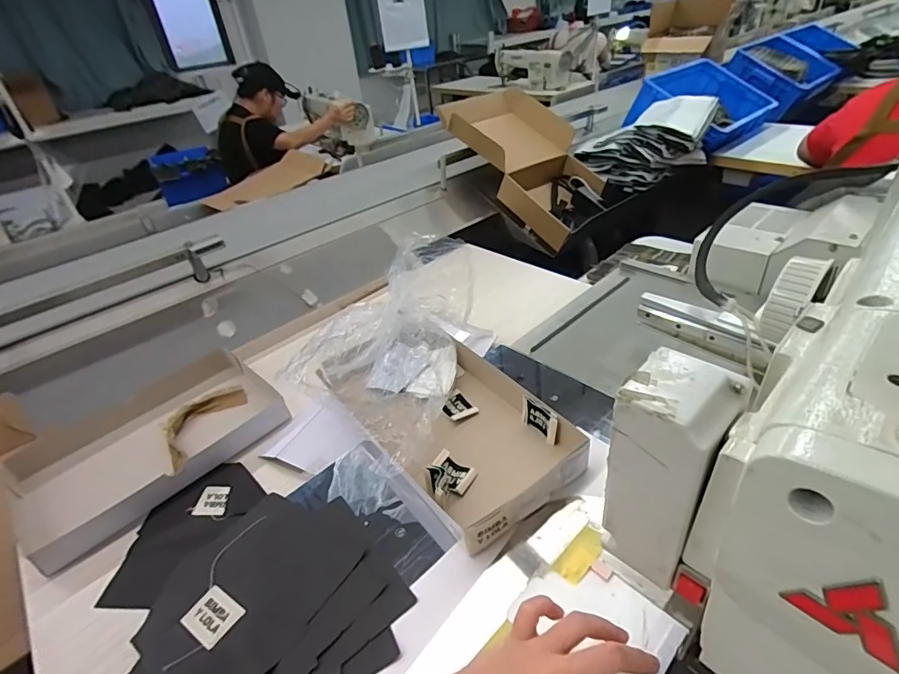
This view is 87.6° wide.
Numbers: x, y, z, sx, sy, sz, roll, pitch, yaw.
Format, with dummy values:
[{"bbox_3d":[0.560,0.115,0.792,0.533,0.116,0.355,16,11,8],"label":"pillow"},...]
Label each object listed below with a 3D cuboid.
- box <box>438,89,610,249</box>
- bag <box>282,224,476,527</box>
[{"bbox_3d":[0.261,-0.556,1.478,0.352,0.104,0.569,-31,77,-32],"label":"box"},{"bbox_3d":[-0.073,0.021,0.557,0.157,0.118,0.310,2,50,12],"label":"bag"}]

